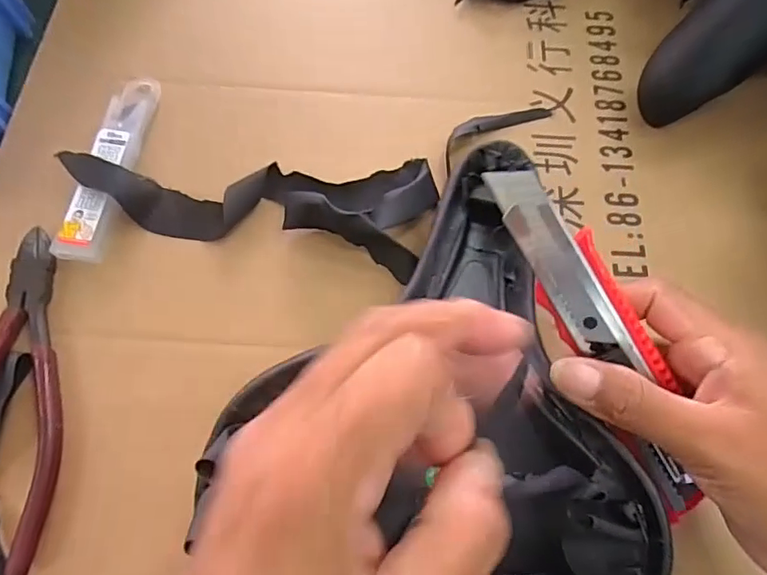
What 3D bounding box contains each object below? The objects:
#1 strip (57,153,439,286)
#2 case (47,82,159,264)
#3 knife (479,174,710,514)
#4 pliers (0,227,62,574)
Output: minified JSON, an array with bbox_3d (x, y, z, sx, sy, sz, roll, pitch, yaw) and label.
[{"bbox_3d":[-0.073,-0.058,0.299,0.198,0.025,0.071,12,68,4],"label":"strip"},{"bbox_3d":[-0.157,-0.073,0.308,0.027,0.009,0.125,6,68,1],"label":"case"},{"bbox_3d":[0.087,0.016,0.214,0.022,0.018,0.146,-33,93,-13],"label":"knife"},{"bbox_3d":[-0.177,0.048,0.260,0.049,0.011,0.164,0,68,-1],"label":"pliers"}]

